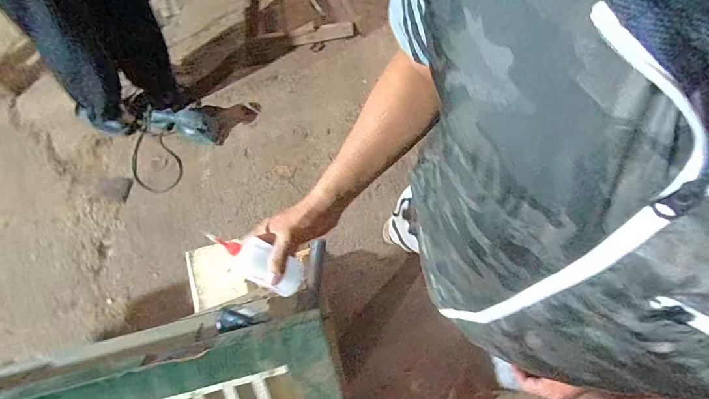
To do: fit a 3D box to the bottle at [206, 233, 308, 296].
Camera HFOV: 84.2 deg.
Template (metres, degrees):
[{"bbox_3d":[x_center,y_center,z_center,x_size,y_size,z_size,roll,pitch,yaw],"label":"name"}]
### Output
[{"bbox_3d":[-0.127,0.080,0.511,0.129,0.032,0.050,29,72,-7],"label":"bottle"}]

